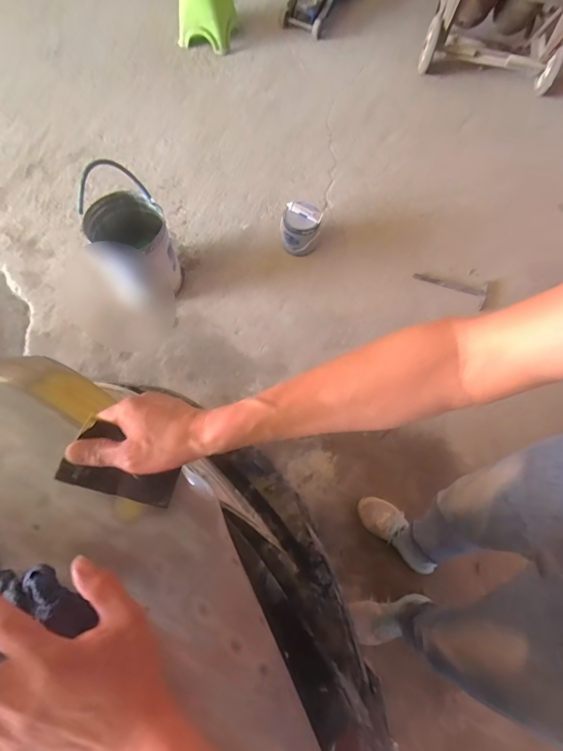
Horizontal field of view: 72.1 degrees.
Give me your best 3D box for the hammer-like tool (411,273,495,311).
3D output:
[{"bbox_3d":[0.771,-0.406,1.747,0.344,0.044,0.121,19,69,4],"label":"hammer-like tool"}]

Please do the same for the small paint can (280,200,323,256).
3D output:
[{"bbox_3d":[0.082,-0.641,1.719,0.164,0.213,0.156,1,69,-3],"label":"small paint can"}]

